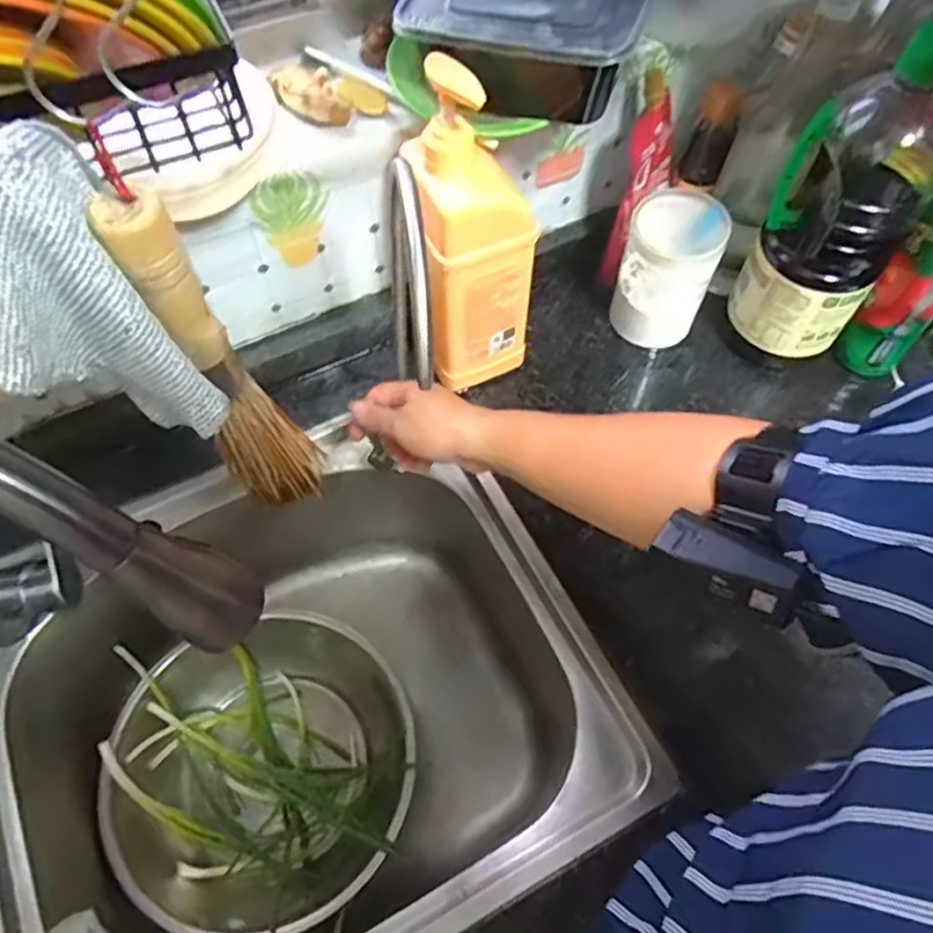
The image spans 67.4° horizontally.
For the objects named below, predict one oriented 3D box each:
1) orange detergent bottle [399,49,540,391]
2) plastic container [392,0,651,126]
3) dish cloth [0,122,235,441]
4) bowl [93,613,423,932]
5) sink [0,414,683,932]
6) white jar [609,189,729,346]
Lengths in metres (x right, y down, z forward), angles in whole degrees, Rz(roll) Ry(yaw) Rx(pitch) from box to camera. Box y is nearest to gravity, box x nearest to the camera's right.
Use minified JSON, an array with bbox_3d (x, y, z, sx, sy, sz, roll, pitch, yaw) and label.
[{"bbox_3d":[0.010,-0.166,0.554,0.090,0.289,0.055,-18,62,-10],"label":"orange detergent bottle"},{"bbox_3d":[0.041,-0.311,0.504,0.159,0.067,0.130,12,61,6],"label":"plastic container"},{"bbox_3d":[-0.161,-0.060,0.286,0.071,0.135,0.022,-32,44,-15],"label":"dish cloth"},{"bbox_3d":[-0.178,0.281,0.647,0.261,0.084,0.240,0,61,-1],"label":"bowl"},{"bbox_3d":[-0.142,0.207,0.618,0.441,0.210,0.413,-25,64,-14],"label":"sink"},{"bbox_3d":[0.187,-0.180,0.659,0.080,0.125,0.090,21,62,11],"label":"white jar"}]

